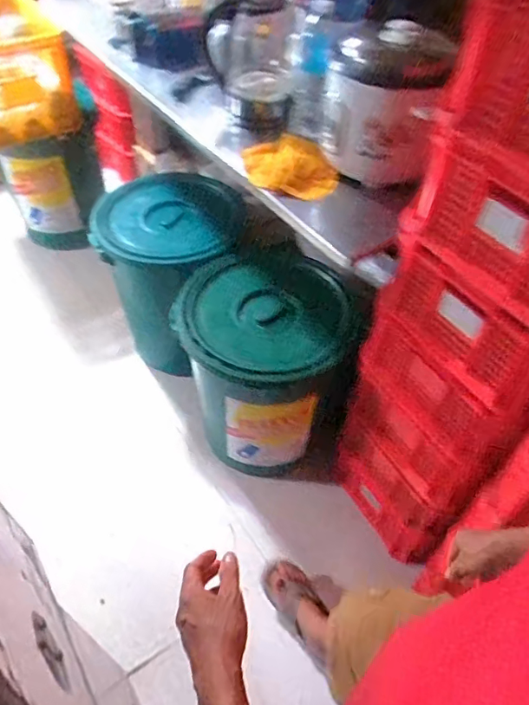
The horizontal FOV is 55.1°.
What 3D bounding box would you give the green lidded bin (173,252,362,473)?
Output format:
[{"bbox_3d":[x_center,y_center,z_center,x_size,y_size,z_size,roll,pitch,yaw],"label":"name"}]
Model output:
[{"bbox_3d":[-0.006,0.033,1.391,0.434,0.487,0.396,2,51,-2],"label":"green lidded bin"}]

